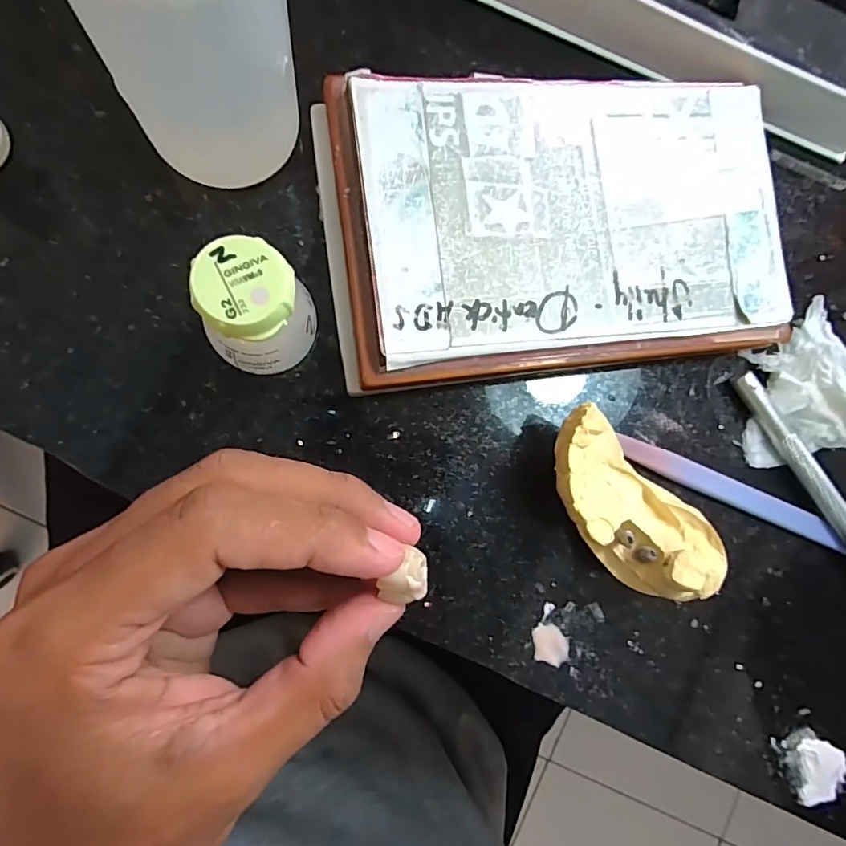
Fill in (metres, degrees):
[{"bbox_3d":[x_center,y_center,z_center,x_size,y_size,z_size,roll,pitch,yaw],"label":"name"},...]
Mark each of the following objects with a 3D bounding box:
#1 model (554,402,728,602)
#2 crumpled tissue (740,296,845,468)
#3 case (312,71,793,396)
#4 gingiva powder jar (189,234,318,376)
[{"bbox_3d":[0.065,0.028,0.161,0.068,0.035,0.032,45,81,-4],"label":"model"},{"bbox_3d":[0.143,-0.014,0.183,0.049,0.015,0.055,-12,89,-10],"label":"crumpled tissue"},{"bbox_3d":[0.047,-0.064,0.164,0.153,0.022,0.093,-7,88,-10],"label":"case"},{"bbox_3d":[-0.047,-0.031,0.142,0.029,0.042,0.028,1,86,-9],"label":"gingiva powder jar"}]

